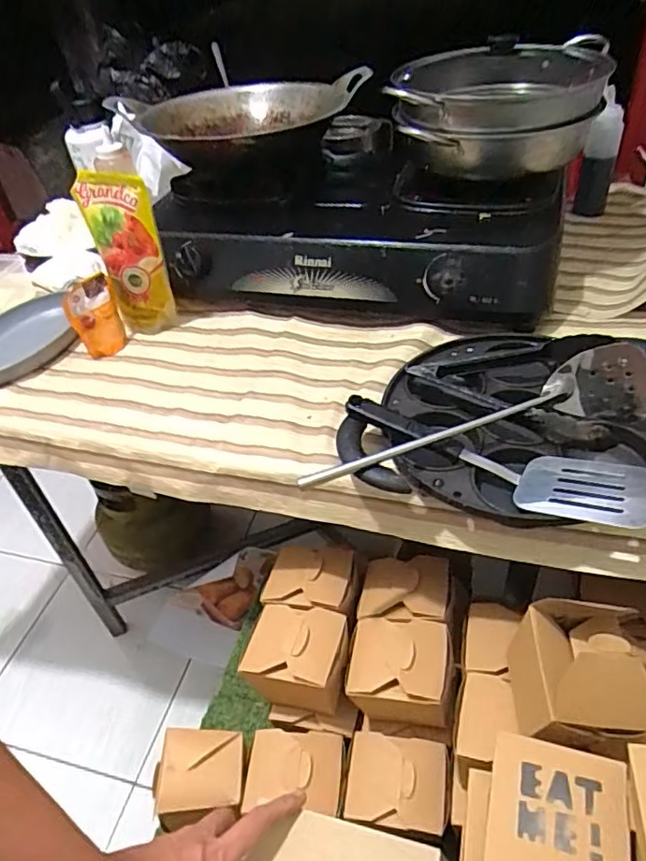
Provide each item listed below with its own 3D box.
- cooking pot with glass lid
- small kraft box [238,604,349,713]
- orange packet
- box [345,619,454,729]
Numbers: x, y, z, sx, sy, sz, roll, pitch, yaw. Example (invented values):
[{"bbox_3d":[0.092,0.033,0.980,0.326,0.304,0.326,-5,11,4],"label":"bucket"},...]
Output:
[{"bbox_3d":[0.227,-0.420,0.767,0.264,0.109,0.278,4,43,13],"label":"cooking pot with glass lid"},{"bbox_3d":[-0.028,0.253,0.649,0.108,0.097,0.081,5,43,14],"label":"small kraft box"},{"bbox_3d":[-0.303,-0.150,0.784,0.064,0.091,0.048,-20,43,-14],"label":"orange packet"},{"bbox_3d":[0.081,0.259,0.619,0.102,0.092,0.092,4,43,13],"label":"box"}]

